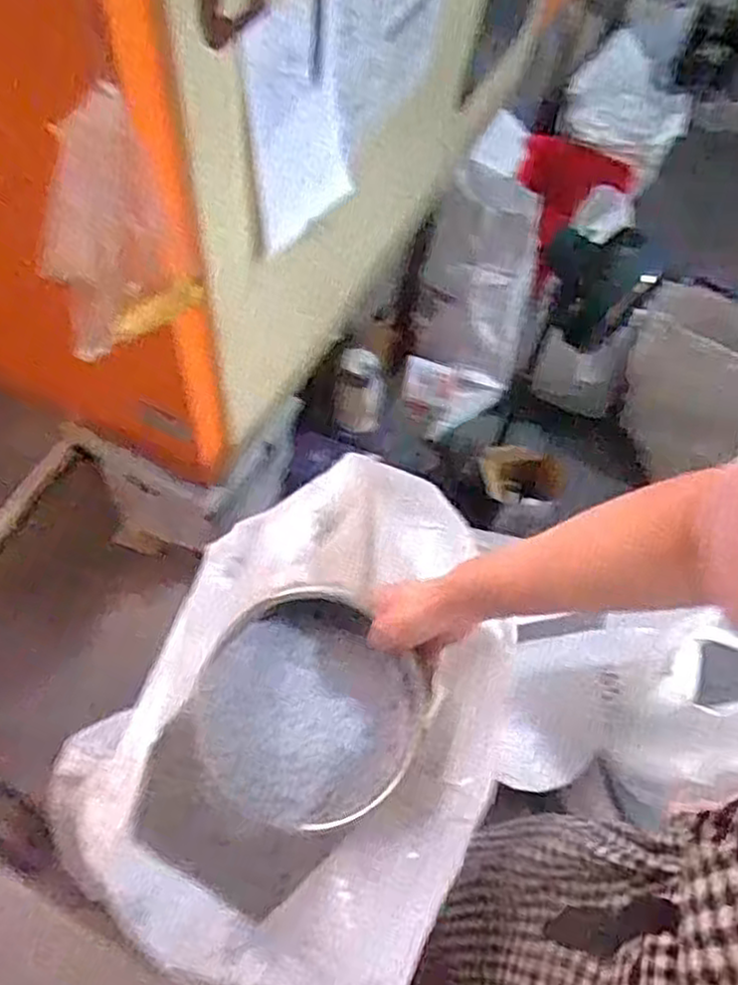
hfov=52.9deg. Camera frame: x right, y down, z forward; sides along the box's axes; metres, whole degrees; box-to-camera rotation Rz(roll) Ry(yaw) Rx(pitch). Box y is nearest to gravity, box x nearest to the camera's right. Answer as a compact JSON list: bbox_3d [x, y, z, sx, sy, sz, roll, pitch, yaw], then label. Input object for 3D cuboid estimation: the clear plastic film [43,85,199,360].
[{"bbox_3d":[-0.265,-0.266,0.771,0.148,0.254,0.058,-22,62,-17],"label":"clear plastic film"}]

